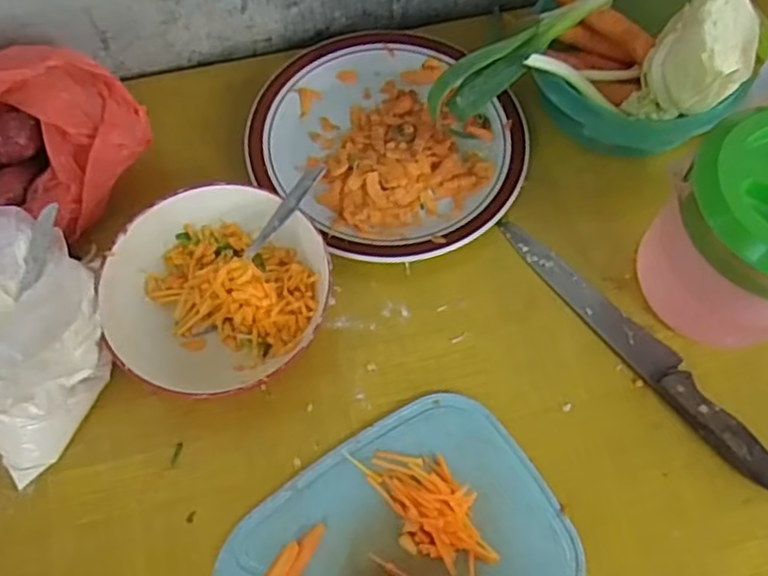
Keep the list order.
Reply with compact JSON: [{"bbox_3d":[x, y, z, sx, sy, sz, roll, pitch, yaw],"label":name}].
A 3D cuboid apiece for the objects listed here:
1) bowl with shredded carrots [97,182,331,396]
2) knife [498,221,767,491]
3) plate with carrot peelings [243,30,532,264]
[{"bbox_3d":[-0.130,-0.002,0.557,0.166,0.048,0.157,1,68,-1],"label":"bowl with shredded carrots"},{"bbox_3d":[0.208,0.046,0.559,0.035,0.021,0.295,-36,73,-15],"label":"knife"},{"bbox_3d":[0.001,-0.135,0.632,0.218,0.024,0.243,-38,74,-15],"label":"plate with carrot peelings"}]

